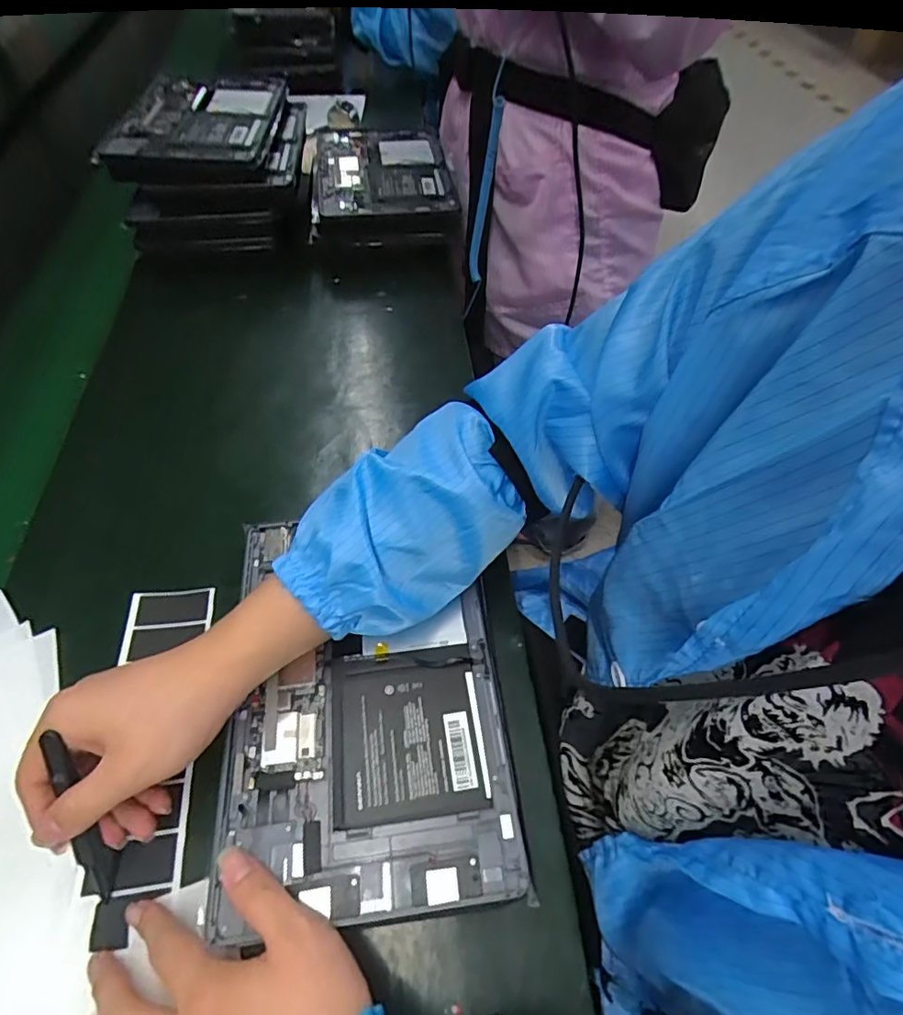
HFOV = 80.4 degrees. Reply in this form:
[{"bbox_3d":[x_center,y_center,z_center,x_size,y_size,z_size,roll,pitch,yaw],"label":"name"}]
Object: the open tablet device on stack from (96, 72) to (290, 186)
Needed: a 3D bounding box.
[{"bbox_3d":[-0.311,-0.489,0.674,0.176,0.030,0.270,-4,55,-1],"label":"open tablet device on stack"}]

